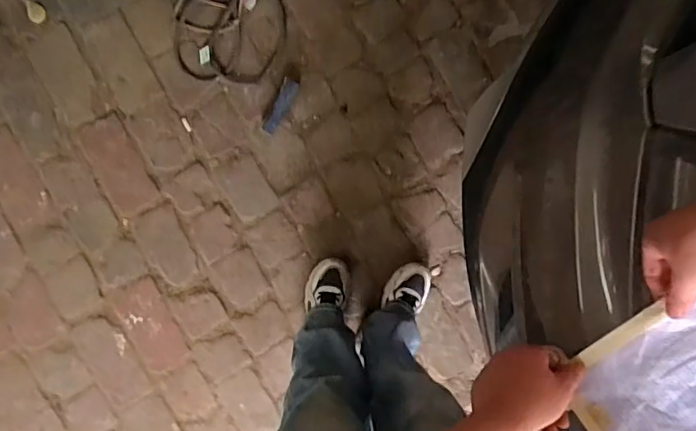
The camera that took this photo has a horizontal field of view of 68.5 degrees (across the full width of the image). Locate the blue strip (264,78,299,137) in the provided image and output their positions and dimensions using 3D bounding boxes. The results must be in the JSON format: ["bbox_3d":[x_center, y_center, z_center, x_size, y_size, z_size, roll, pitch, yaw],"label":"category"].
[{"bbox_3d":[-0.161,-0.260,1.226,0.036,0.029,0.135,28,104,-7],"label":"blue strip"}]

